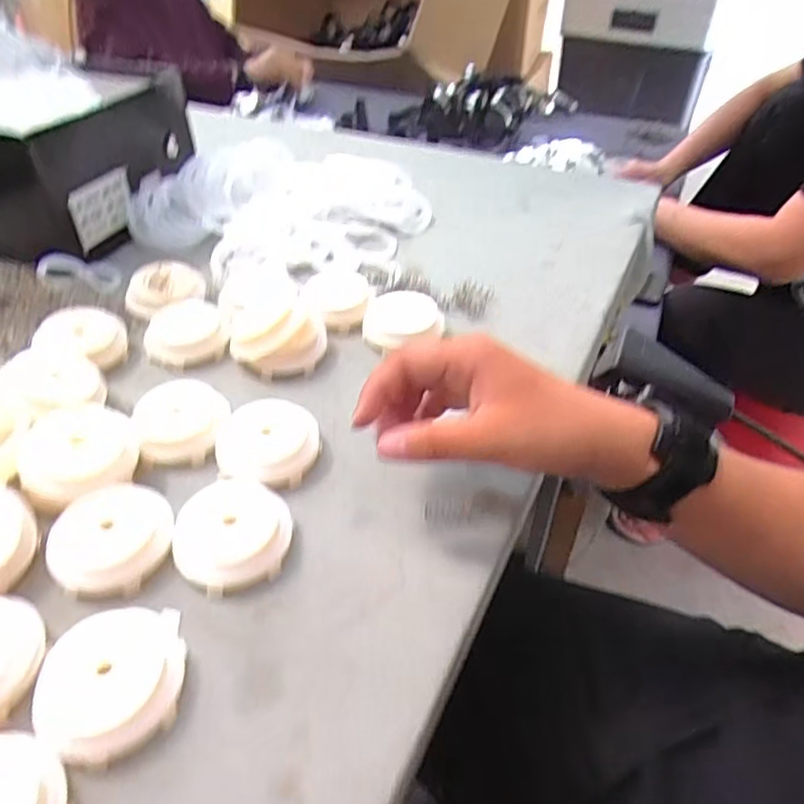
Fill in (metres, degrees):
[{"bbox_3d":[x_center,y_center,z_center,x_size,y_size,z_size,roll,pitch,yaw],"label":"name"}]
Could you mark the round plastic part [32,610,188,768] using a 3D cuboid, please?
[{"bbox_3d":[-0.123,0.117,0.263,0.056,0.016,0.059,1,41,-1],"label":"round plastic part"}]

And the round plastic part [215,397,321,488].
[{"bbox_3d":[-0.079,0.024,0.366,0.058,0.016,0.058,-4,41,-7],"label":"round plastic part"}]

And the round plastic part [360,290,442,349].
[{"bbox_3d":[0.001,-0.061,0.462,0.058,0.023,0.058,1,41,-1],"label":"round plastic part"}]

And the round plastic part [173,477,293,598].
[{"bbox_3d":[-0.087,0.067,0.324,0.057,0.015,0.060,1,41,-1],"label":"round plastic part"}]

